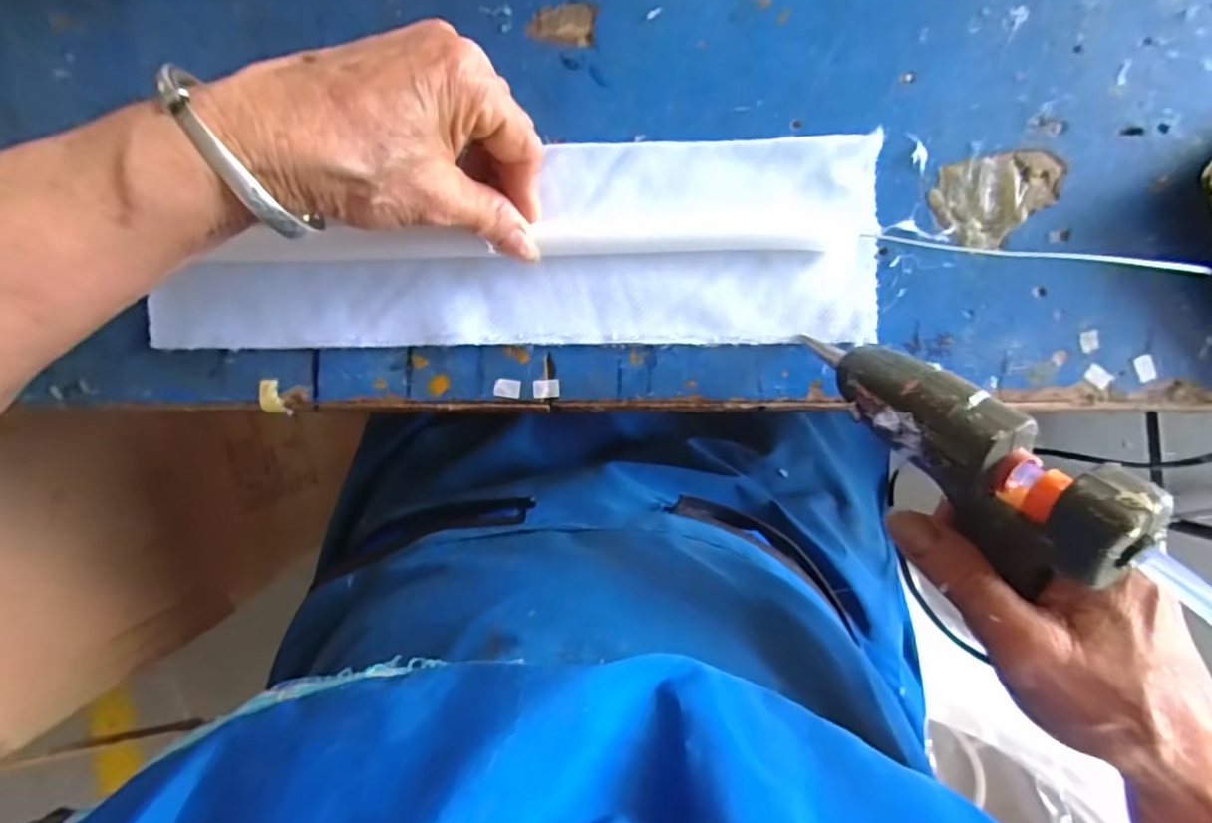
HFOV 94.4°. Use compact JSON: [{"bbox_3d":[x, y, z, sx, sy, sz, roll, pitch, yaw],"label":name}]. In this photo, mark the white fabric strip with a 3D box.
[{"bbox_3d":[-0.040,-0.077,0.261,0.325,0.010,0.090,0,91,2],"label":"white fabric strip"}]

